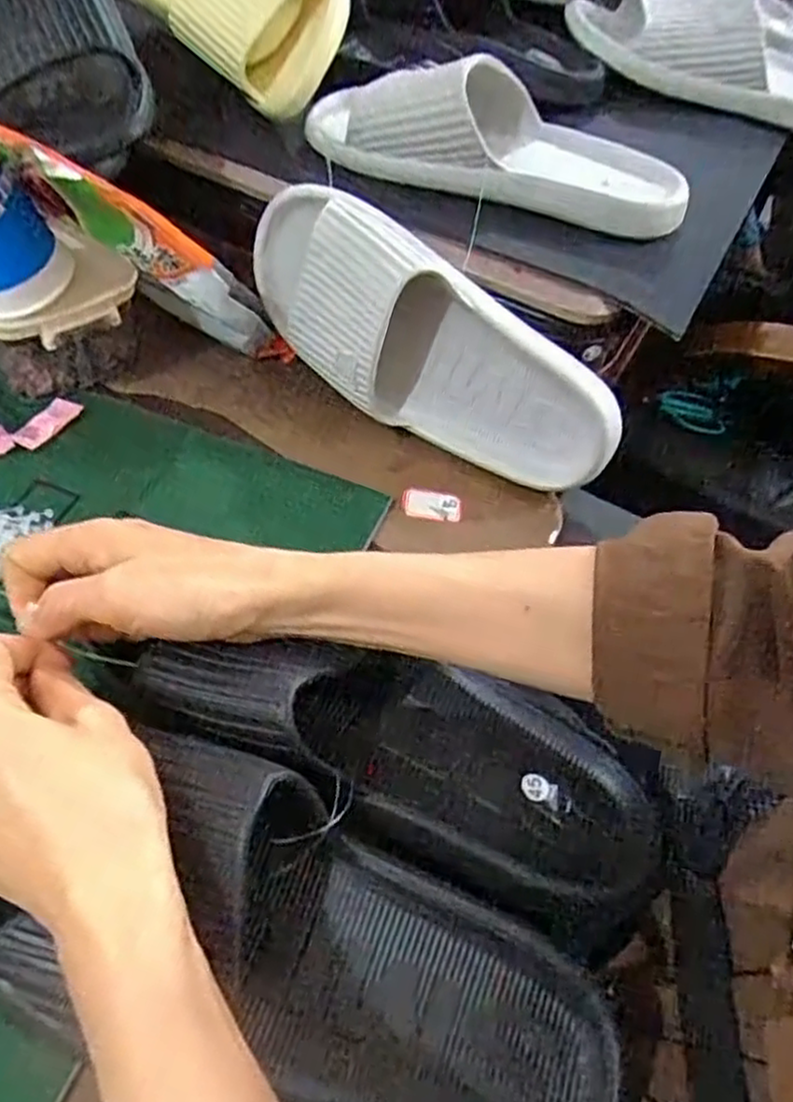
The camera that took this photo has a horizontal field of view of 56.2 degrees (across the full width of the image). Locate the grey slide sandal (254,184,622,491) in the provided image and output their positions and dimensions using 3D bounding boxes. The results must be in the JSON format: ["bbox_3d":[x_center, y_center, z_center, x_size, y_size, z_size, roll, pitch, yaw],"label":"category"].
[{"bbox_3d":[0.016,-0.128,0.468,0.262,0.100,0.061,32,33,-2],"label":"grey slide sandal"}]

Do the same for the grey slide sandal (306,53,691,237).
[{"bbox_3d":[0.067,-0.277,0.493,0.254,0.070,0.104,14,52,5],"label":"grey slide sandal"}]

